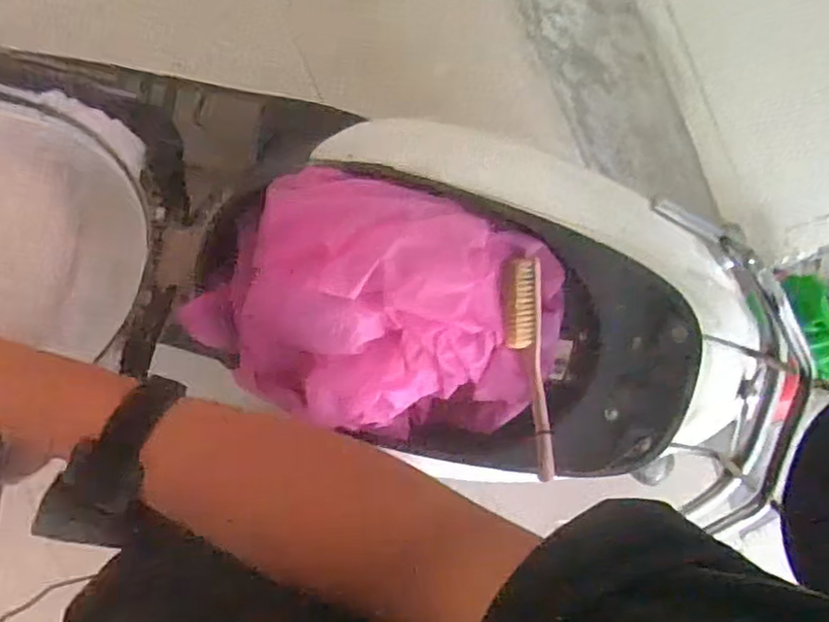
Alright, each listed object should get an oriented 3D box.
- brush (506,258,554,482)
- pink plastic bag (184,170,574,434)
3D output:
[{"bbox_3d":[0.114,0.046,0.659,0.043,0.031,0.197,-5,90,-10],"label":"brush"},{"bbox_3d":[-0.035,0.001,0.666,0.373,0.131,0.241,18,86,-9],"label":"pink plastic bag"}]

